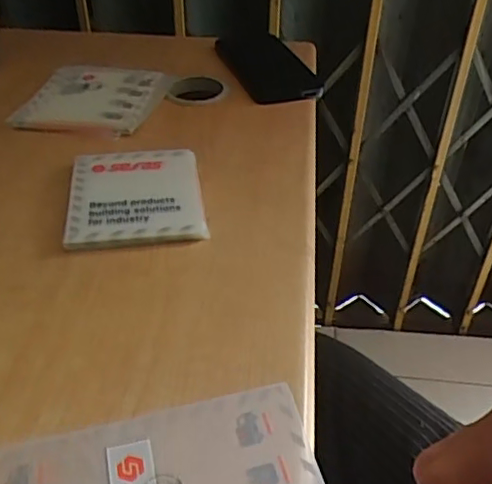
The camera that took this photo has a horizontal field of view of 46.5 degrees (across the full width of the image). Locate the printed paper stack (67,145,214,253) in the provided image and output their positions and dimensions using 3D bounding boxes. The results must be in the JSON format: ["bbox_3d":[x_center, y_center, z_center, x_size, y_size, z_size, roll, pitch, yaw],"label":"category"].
[{"bbox_3d":[-0.083,-0.036,0.433,0.096,0.012,0.111,-5,41,-9],"label":"printed paper stack"}]

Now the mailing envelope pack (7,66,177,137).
[{"bbox_3d":[-0.144,-0.137,0.546,0.118,0.015,0.116,7,40,5],"label":"mailing envelope pack"}]

